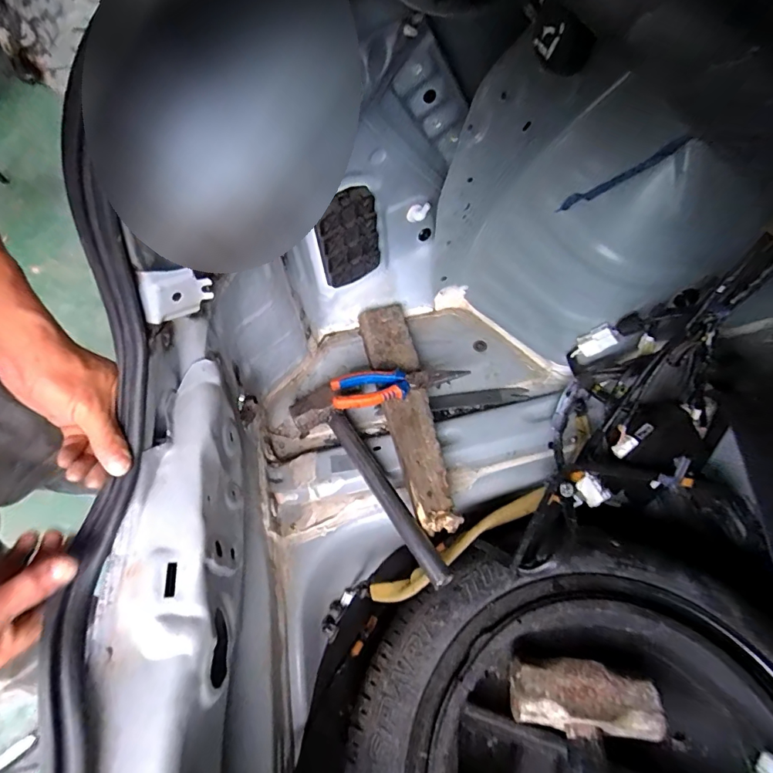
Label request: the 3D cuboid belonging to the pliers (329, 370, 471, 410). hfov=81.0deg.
[{"bbox_3d":[0.017,-0.007,0.655,0.191,0.031,0.056,-15,60,-5],"label":"pliers"}]

